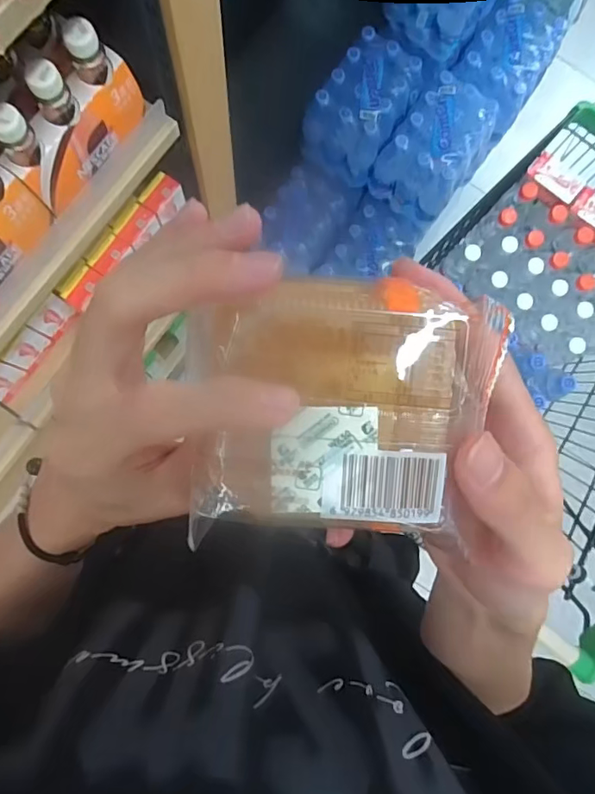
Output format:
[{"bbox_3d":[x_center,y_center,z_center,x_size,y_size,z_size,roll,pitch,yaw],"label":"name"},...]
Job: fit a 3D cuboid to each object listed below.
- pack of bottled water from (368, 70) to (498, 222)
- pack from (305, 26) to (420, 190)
[{"bbox_3d":[0.322,-0.579,1.196,0.194,0.171,0.231,33,81,1],"label":"pack of bottled water"},{"bbox_3d":[0.150,-0.666,1.198,0.175,0.169,0.260,34,81,1],"label":"pack"}]

